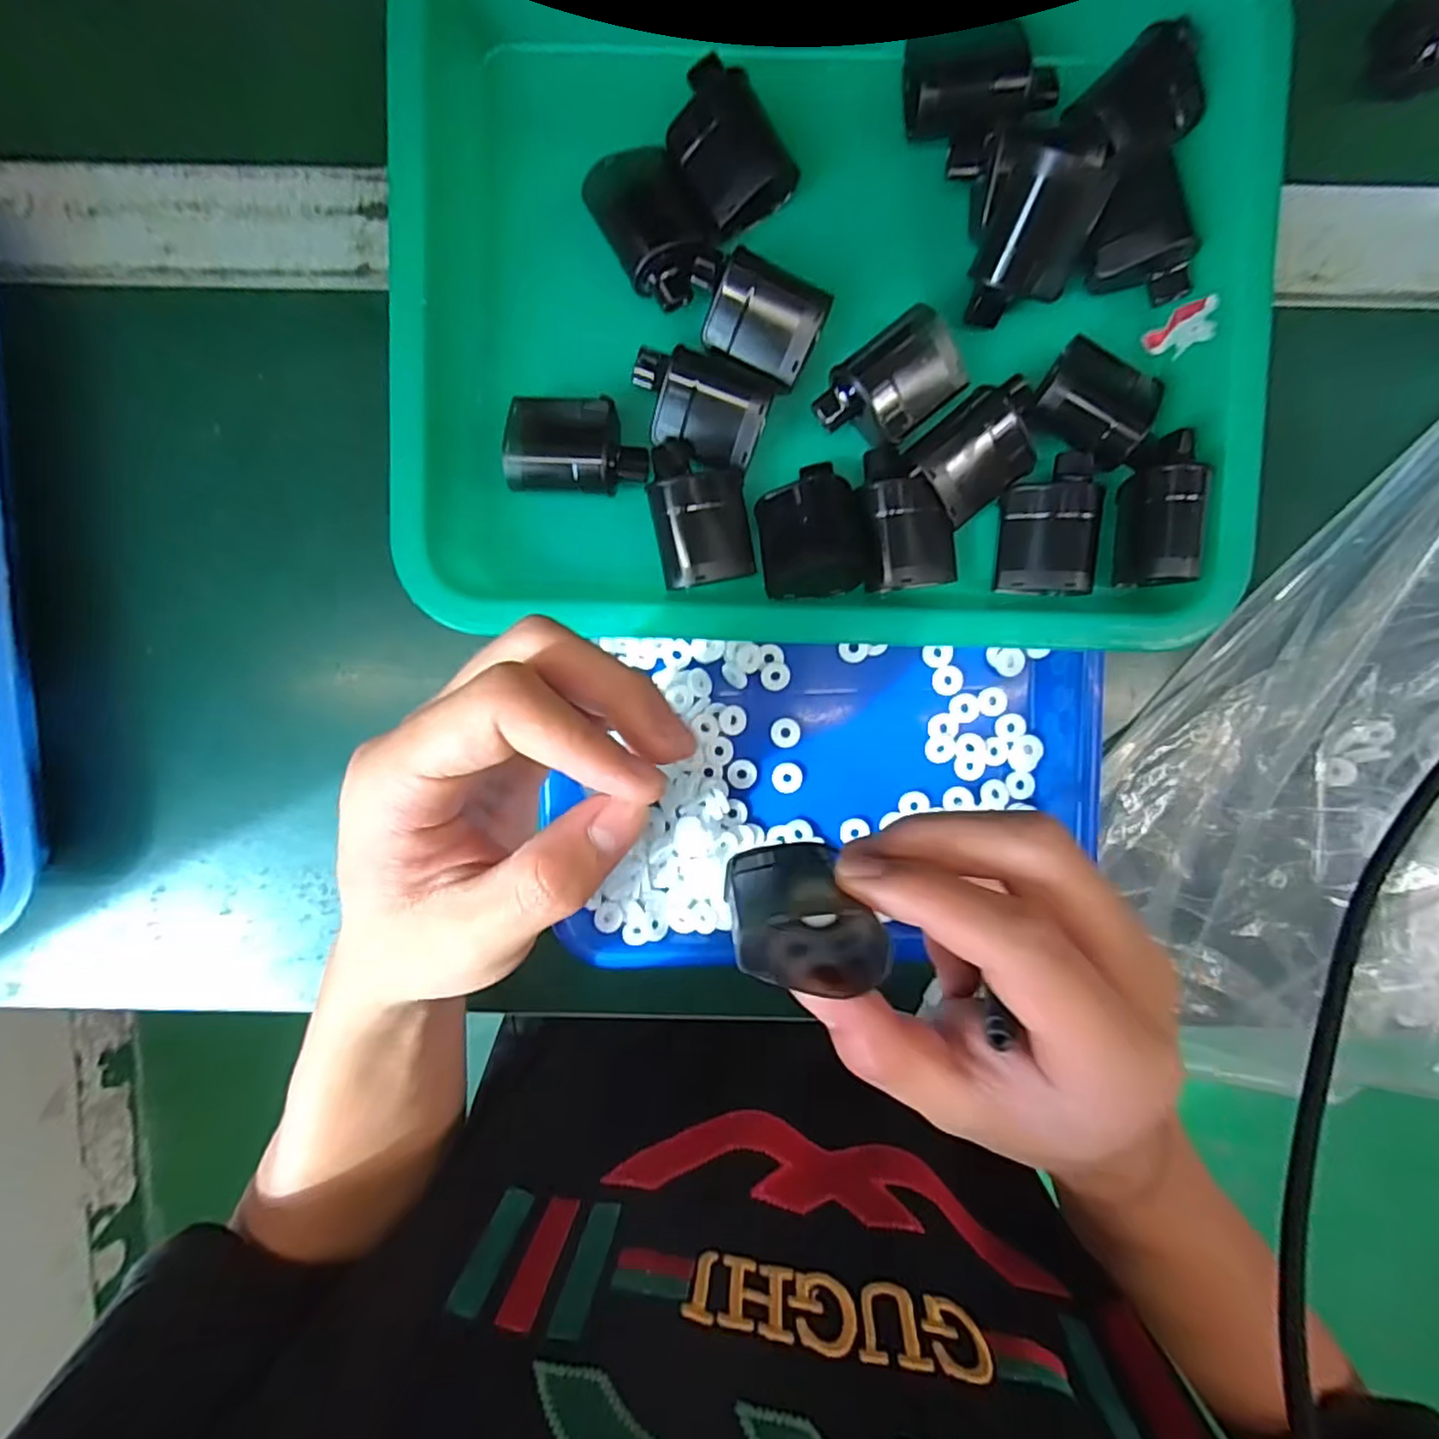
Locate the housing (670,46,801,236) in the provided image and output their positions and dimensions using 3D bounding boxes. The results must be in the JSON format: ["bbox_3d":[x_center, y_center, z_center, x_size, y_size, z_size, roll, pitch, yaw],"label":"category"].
[{"bbox_3d":[0.001,-0.225,0.263,0.037,0.020,0.055,-33,94,3],"label":"housing"}]

